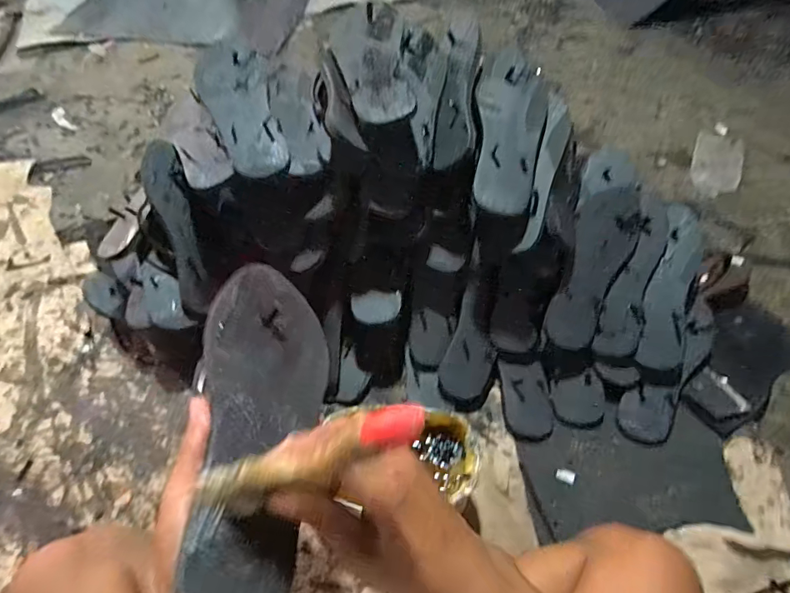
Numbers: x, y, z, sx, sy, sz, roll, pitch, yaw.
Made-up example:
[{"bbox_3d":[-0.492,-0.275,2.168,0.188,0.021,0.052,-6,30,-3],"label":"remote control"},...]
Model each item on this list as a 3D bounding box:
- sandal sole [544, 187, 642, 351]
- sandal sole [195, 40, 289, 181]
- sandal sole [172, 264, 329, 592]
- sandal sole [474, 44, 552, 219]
[{"bbox_3d":[0.289,-0.043,0.681,0.089,0.037,0.249,21,91,14],"label":"sandal sole"},{"bbox_3d":[-0.205,-0.253,0.621,0.092,0.016,0.231,-17,71,-12],"label":"sandal sole"},{"bbox_3d":[-0.095,0.088,0.342,0.099,0.011,0.249,20,49,-33],"label":"sandal sole"},{"bbox_3d":[0.157,-0.229,0.632,0.093,0.030,0.247,7,74,5],"label":"sandal sole"}]

